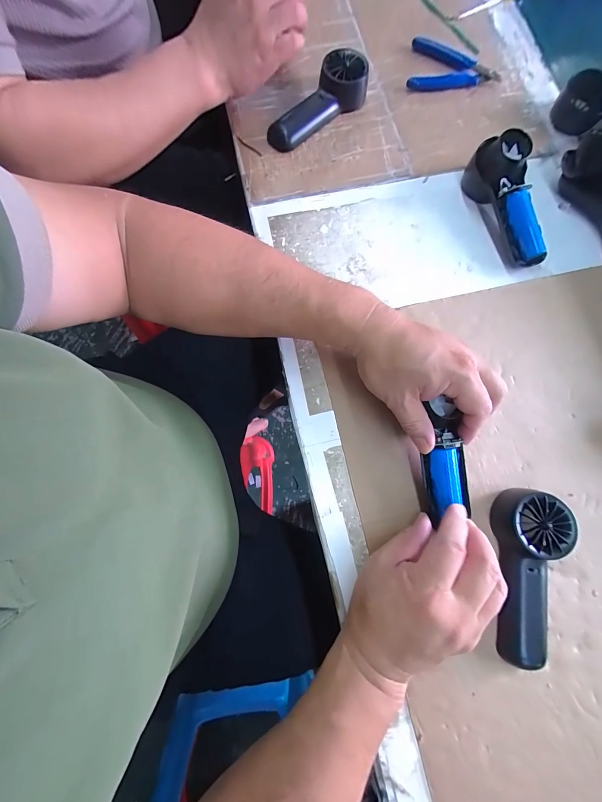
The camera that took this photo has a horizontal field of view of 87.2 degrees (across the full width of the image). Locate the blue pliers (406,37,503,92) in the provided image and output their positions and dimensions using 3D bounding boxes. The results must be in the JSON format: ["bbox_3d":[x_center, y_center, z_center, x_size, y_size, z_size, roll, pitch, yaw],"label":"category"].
[{"bbox_3d":[0.205,-0.440,0.421,0.120,0.014,0.071,9,79,1],"label":"blue pliers"}]

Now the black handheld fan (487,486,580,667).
[{"bbox_3d":[0.211,0.158,0.286,0.056,0.030,0.147,3,79,0],"label":"black handheld fan"}]

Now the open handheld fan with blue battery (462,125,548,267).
[{"bbox_3d":[0.238,-0.227,0.359,0.050,0.051,0.147,-15,79,-4],"label":"open handheld fan with blue battery"}]

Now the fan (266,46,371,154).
[{"bbox_3d":[0.017,-0.367,0.387,0.145,0.036,0.049,-37,81,-8],"label":"fan"}]

